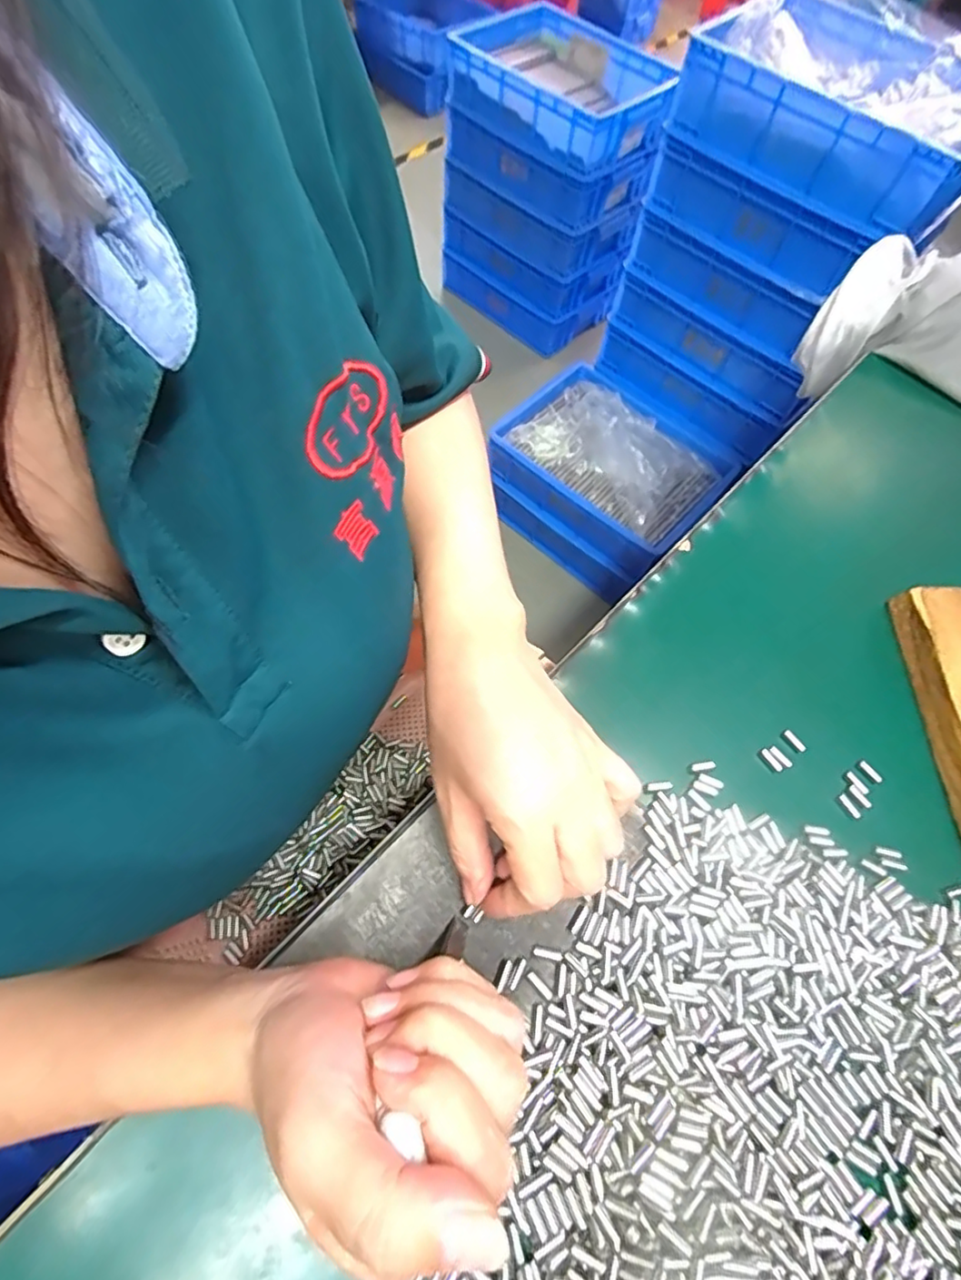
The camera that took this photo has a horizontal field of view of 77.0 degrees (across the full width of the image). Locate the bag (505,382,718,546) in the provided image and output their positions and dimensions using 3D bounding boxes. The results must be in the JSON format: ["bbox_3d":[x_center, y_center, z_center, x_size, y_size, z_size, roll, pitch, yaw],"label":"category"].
[{"bbox_3d":[0.250,-0.351,1.142,0.240,0.073,0.341,-39,72,-21],"label":"bag"}]

